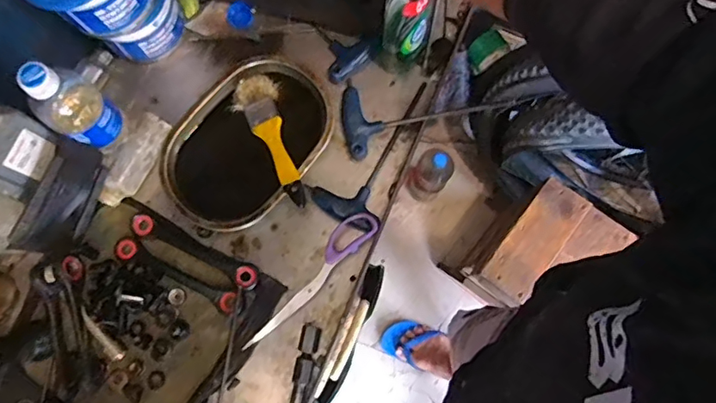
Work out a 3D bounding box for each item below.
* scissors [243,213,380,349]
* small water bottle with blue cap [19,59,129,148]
[{"bbox_3d":[-0.055,0.087,0.594,0.035,0.023,0.202,44,82,8],"label":"scissors"},{"bbox_3d":[-0.303,-0.102,0.554,0.059,0.143,0.058,0,78,0],"label":"small water bottle with blue cap"}]

